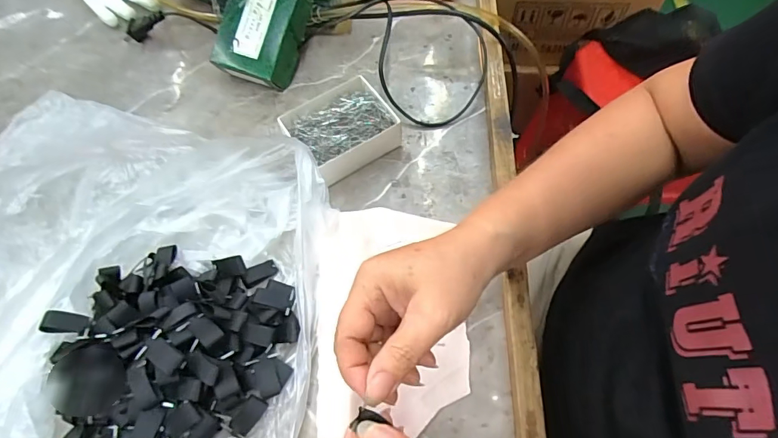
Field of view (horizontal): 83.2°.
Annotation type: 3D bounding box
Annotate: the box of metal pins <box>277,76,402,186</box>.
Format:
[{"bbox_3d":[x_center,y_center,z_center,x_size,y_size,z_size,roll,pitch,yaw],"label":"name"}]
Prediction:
[{"bbox_3d":[-0.047,-0.090,0.449,0.100,0.044,0.087,-33,67,-13],"label":"box of metal pins"}]

